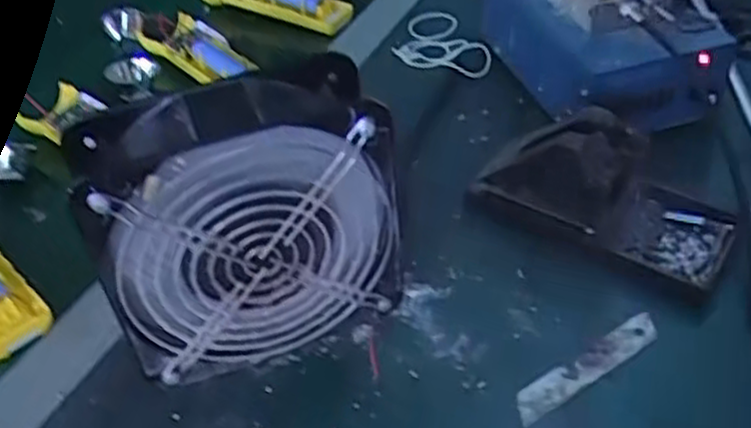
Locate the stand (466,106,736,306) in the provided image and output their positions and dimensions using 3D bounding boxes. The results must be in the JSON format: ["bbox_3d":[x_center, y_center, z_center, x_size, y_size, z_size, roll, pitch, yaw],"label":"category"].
[{"bbox_3d":[0.139,-0.017,0.470,0.156,0.073,0.076,19,46,26],"label":"stand"}]

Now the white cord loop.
[{"bbox_3d":[0.050,-0.146,0.659,0.069,0.013,0.113,-17,42,-15],"label":"white cord loop"}]

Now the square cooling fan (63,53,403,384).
[{"bbox_3d":[-0.064,0.009,0.399,0.146,0.152,0.055,-16,41,-12],"label":"square cooling fan"}]

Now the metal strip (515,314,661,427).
[{"bbox_3d":[0.114,0.081,0.413,0.097,0.004,0.017,-26,54,-21],"label":"metal strip"}]

